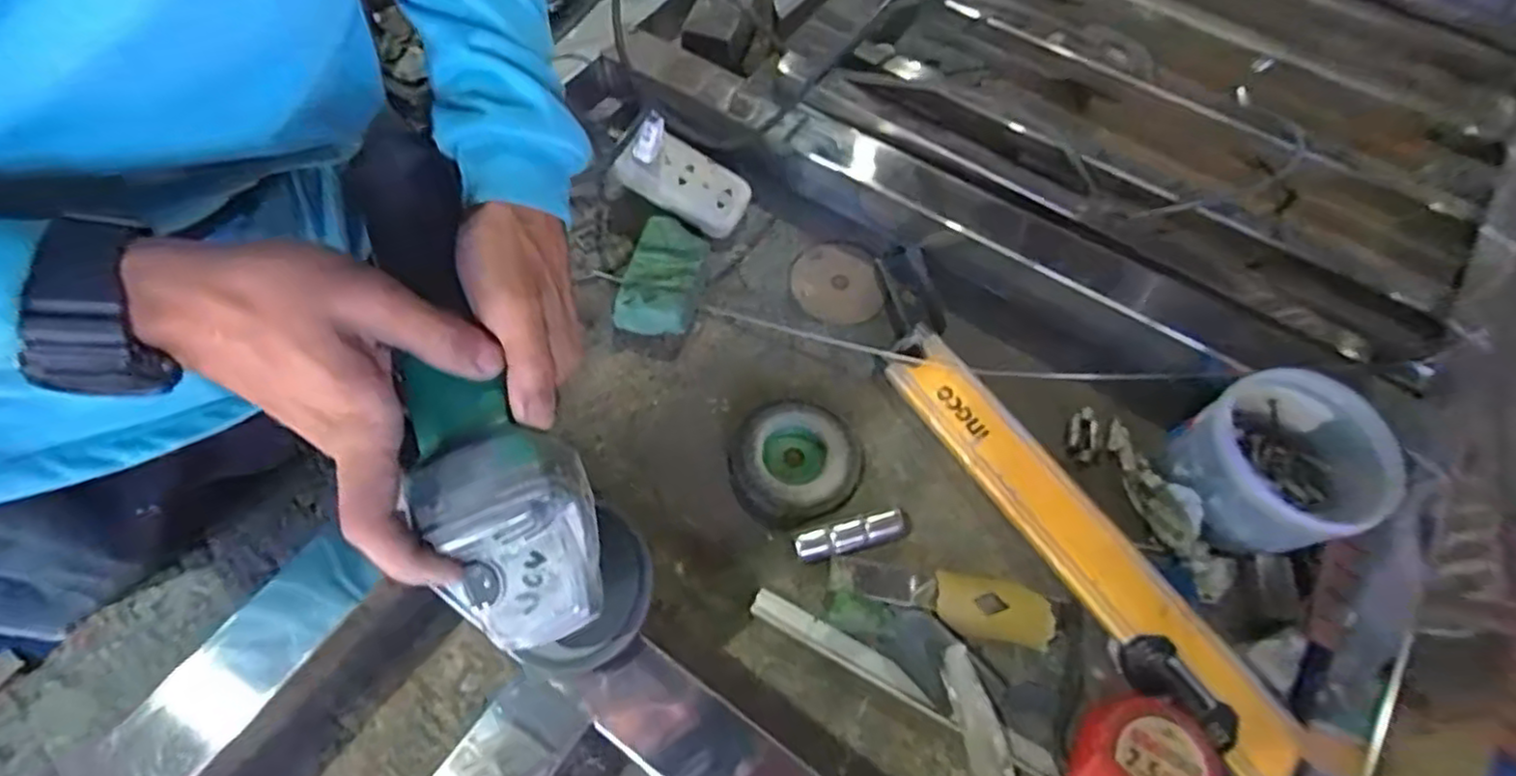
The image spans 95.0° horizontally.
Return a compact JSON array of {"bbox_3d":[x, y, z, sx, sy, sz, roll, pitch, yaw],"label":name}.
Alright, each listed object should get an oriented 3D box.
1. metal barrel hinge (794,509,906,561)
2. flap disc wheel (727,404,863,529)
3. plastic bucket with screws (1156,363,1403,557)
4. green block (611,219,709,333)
[{"bbox_3d":[0.064,0.104,0.488,0.076,0.020,0.018,-12,63,-10],"label":"metal barrel hinge"},{"bbox_3d":[0.026,0.053,0.518,0.095,0.017,0.091,2,62,-3],"label":"flap disc wheel"},{"bbox_3d":[0.358,0.055,0.490,0.102,0.089,0.109,2,62,-3],"label":"plastic bucket with screws"},{"bbox_3d":[-0.079,-0.092,0.580,0.059,0.033,0.101,12,62,2],"label":"green block"}]

